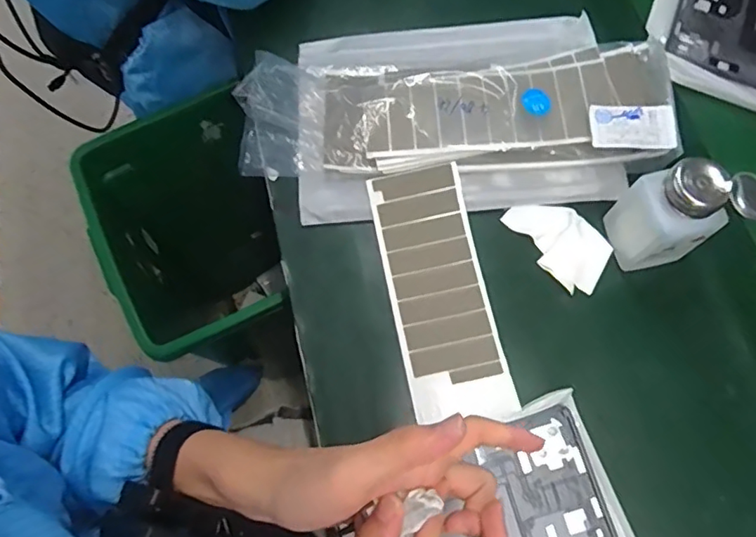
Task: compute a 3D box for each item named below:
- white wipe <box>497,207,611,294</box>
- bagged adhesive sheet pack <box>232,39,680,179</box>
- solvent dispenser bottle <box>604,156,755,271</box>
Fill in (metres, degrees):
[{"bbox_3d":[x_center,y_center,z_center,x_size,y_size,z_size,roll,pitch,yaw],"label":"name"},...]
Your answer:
[{"bbox_3d":[0.154,-0.024,0.464,0.055,0.006,0.092,-41,78,-11],"label":"white wipe"},{"bbox_3d":[0.065,-0.141,0.487,0.374,0.037,0.110,-2,74,0],"label":"bagged adhesive sheet pack"},{"bbox_3d":[0.229,-0.042,0.414,0.068,0.108,0.053,-12,74,-3],"label":"solvent dispenser bottle"}]

